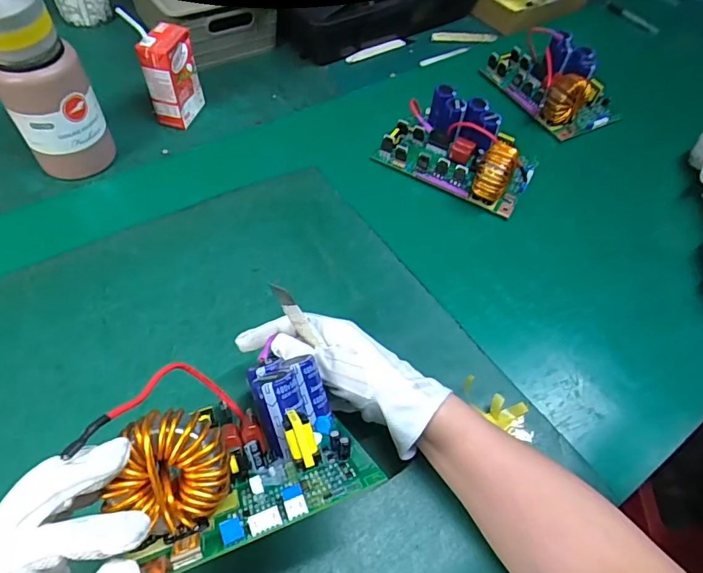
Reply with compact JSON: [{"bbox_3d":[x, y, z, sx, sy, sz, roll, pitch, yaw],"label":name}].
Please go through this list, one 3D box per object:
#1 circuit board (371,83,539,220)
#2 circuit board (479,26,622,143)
[{"bbox_3d":[0.148,-0.185,0.616,0.191,0.061,0.130,32,59,16],"label":"circuit board"},{"bbox_3d":[0.315,-0.323,0.723,0.127,0.064,0.191,-22,60,-19],"label":"circuit board"}]

